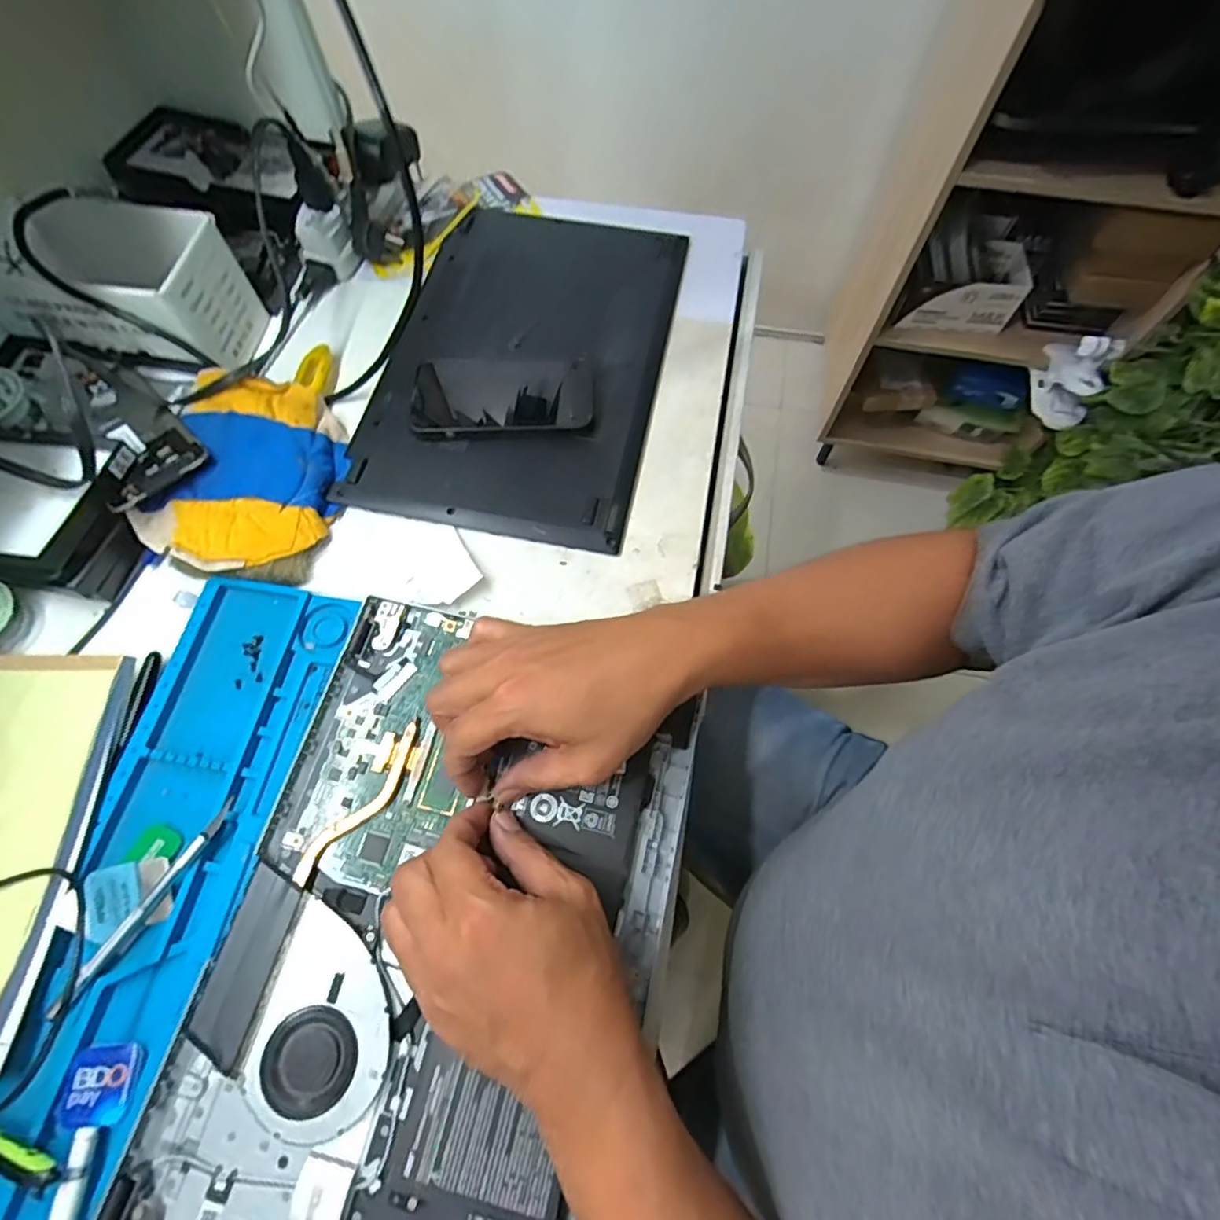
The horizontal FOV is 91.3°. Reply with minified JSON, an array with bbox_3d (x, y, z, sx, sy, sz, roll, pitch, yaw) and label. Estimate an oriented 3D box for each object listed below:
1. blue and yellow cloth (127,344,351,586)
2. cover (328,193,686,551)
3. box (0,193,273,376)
[{"bbox_3d":[-0.272,-0.125,0.470,0.127,0.032,0.214,9,67,2],"label":"blue and yellow cloth"},{"bbox_3d":[-0.073,-0.234,0.532,0.235,0.016,0.370,12,67,3],"label":"cover"},{"bbox_3d":[-0.416,-0.274,0.499,0.200,0.085,0.111,11,67,3],"label":"box"}]

